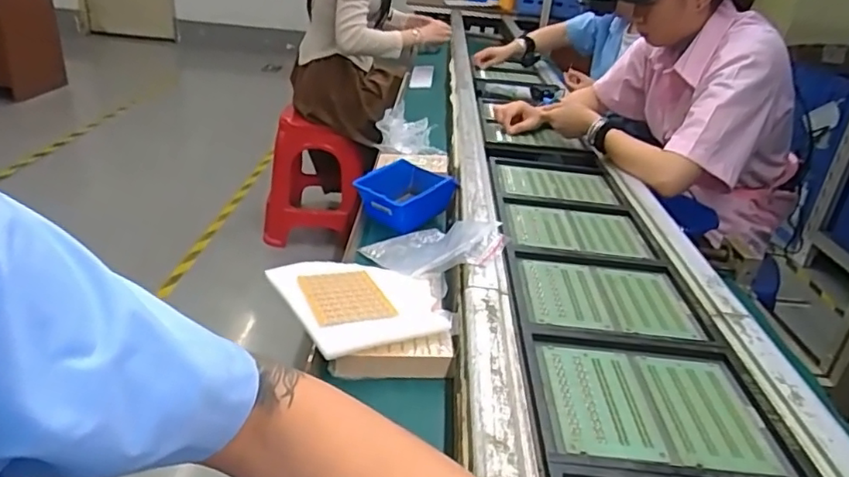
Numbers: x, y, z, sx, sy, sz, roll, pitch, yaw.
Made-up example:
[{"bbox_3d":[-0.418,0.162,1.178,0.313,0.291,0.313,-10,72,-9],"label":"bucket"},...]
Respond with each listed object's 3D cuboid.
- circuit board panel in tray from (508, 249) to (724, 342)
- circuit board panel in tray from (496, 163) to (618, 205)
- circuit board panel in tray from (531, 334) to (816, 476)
[{"bbox_3d":[0.211,0.067,0.698,0.210,0.013,0.180,5,28,-1],"label":"circuit board panel in tray"},{"bbox_3d":[0.226,-0.089,1.013,0.189,0.016,0.135,6,26,1],"label":"circuit board panel in tray"},{"bbox_3d":[0.207,0.148,0.539,0.209,0.013,0.173,5,28,-1],"label":"circuit board panel in tray"}]

